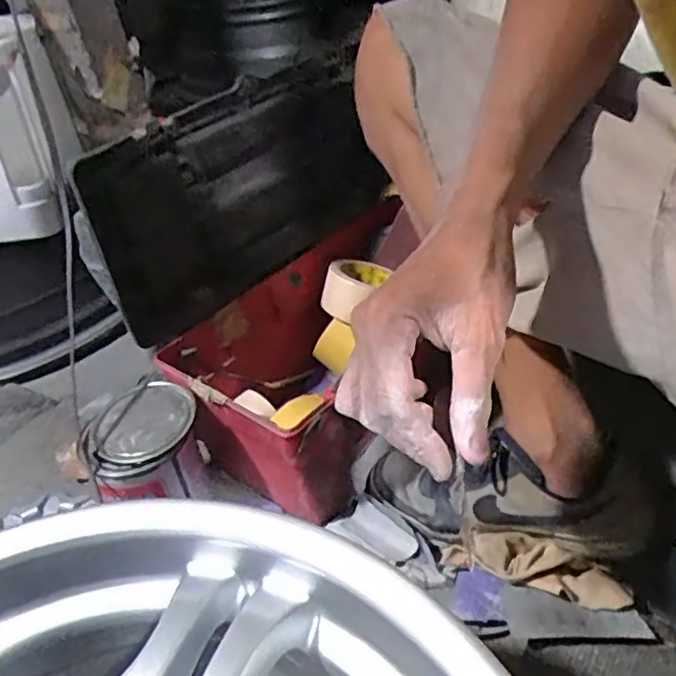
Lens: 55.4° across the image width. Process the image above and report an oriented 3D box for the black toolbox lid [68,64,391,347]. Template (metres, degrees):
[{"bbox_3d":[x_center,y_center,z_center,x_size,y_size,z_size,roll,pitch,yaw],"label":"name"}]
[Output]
[{"bbox_3d":[-0.096,-0.164,0.702,0.025,0.194,0.379,16,43,40],"label":"black toolbox lid"}]

